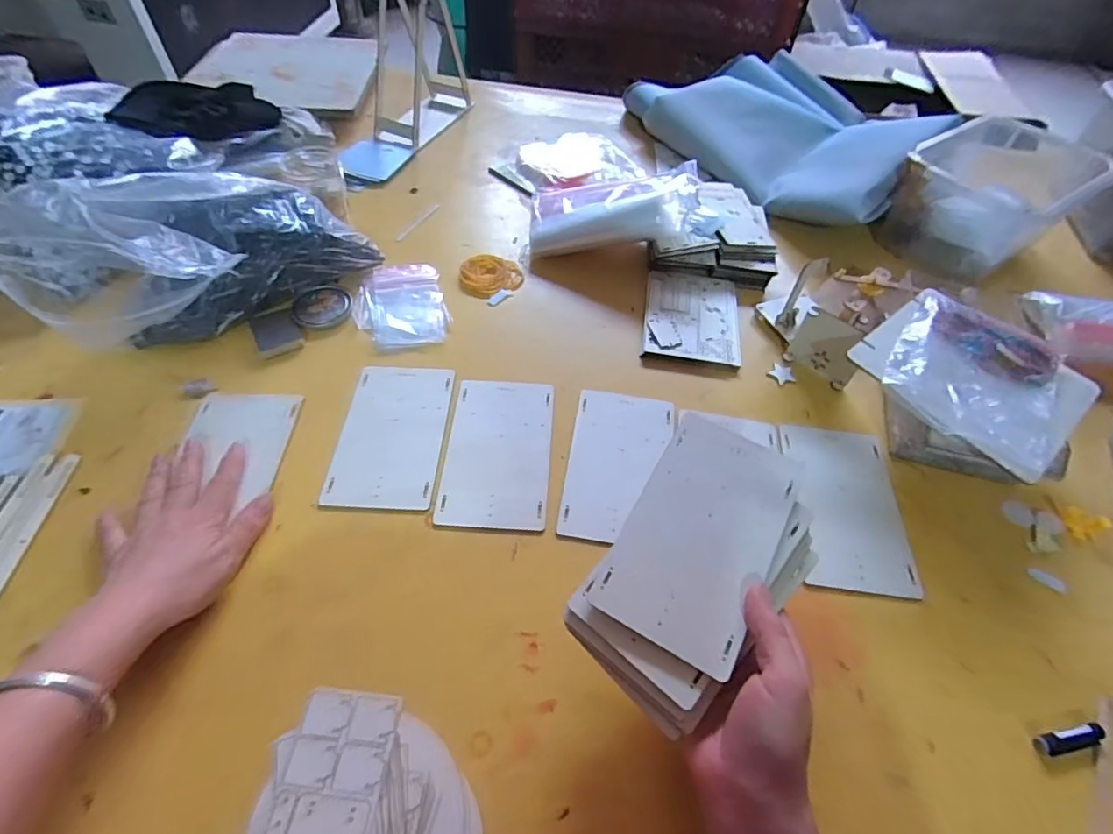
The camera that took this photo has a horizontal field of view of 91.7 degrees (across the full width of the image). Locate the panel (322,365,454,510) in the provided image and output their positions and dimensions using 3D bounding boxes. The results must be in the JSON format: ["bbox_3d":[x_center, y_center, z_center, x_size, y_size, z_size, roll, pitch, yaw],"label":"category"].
[{"bbox_3d":[-0.160,0.014,0.532,0.099,0.004,0.167,3,52,-1],"label":"panel"}]

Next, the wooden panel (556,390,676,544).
[{"bbox_3d":[0.061,0.043,0.520,0.096,0.008,0.170,5,51,8],"label":"wooden panel"}]

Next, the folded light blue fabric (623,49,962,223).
[{"bbox_3d":[0.375,-0.472,0.856,0.316,0.110,0.471,-26,58,-21],"label":"folded light blue fabric"}]

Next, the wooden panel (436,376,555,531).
[{"bbox_3d":[-0.055,0.031,0.526,0.099,0.004,0.167,3,52,-1],"label":"wooden panel"}]

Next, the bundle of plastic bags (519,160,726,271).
[{"bbox_3d":[0.086,-0.270,0.714,0.247,0.060,0.147,-1,50,18],"label":"bundle of plastic bags"}]

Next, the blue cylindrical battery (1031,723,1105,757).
[{"bbox_3d":[0.370,0.231,0.388,0.054,0.011,0.013,-8,53,-9],"label":"blue cylindrical battery"}]

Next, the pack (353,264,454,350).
[{"bbox_3d":[-0.183,-0.135,0.638,0.103,0.010,0.133,-7,53,-9],"label":"pack"}]

